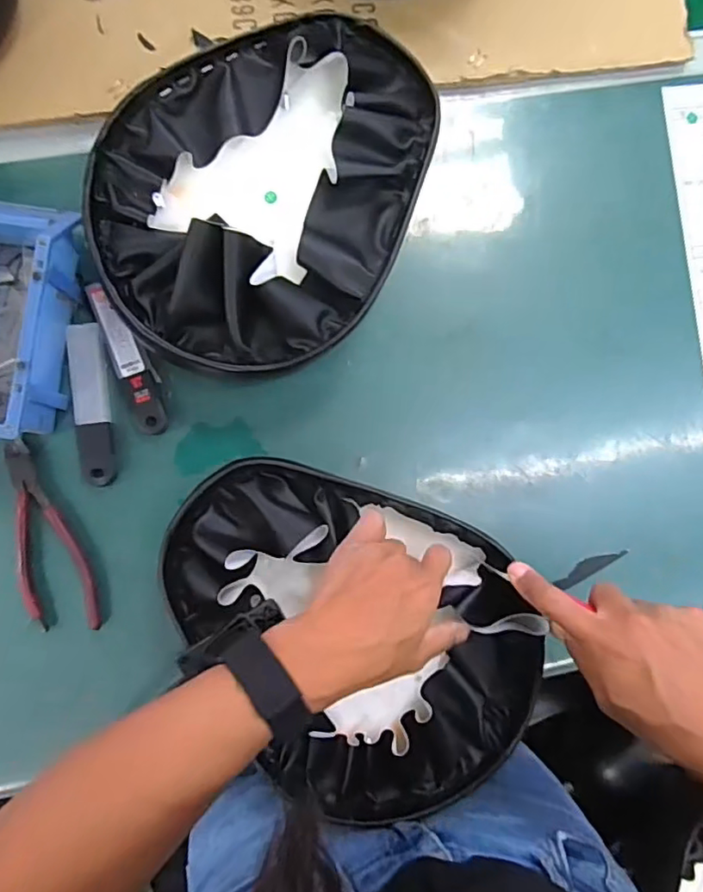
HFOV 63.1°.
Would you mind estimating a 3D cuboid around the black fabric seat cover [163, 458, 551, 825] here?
[{"bbox_3d":[0.007,0.127,0.398,0.207,0.048,0.277,-31,91,-5],"label":"black fabric seat cover"}]

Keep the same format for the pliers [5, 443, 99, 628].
[{"bbox_3d":[-0.241,0.073,0.443,0.052,0.007,0.154,-19,90,-6],"label":"pliers"}]

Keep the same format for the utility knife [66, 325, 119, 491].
[{"bbox_3d":[-0.205,-0.033,0.451,0.025,0.004,0.126,-7,89,-6],"label":"utility knife"}]

